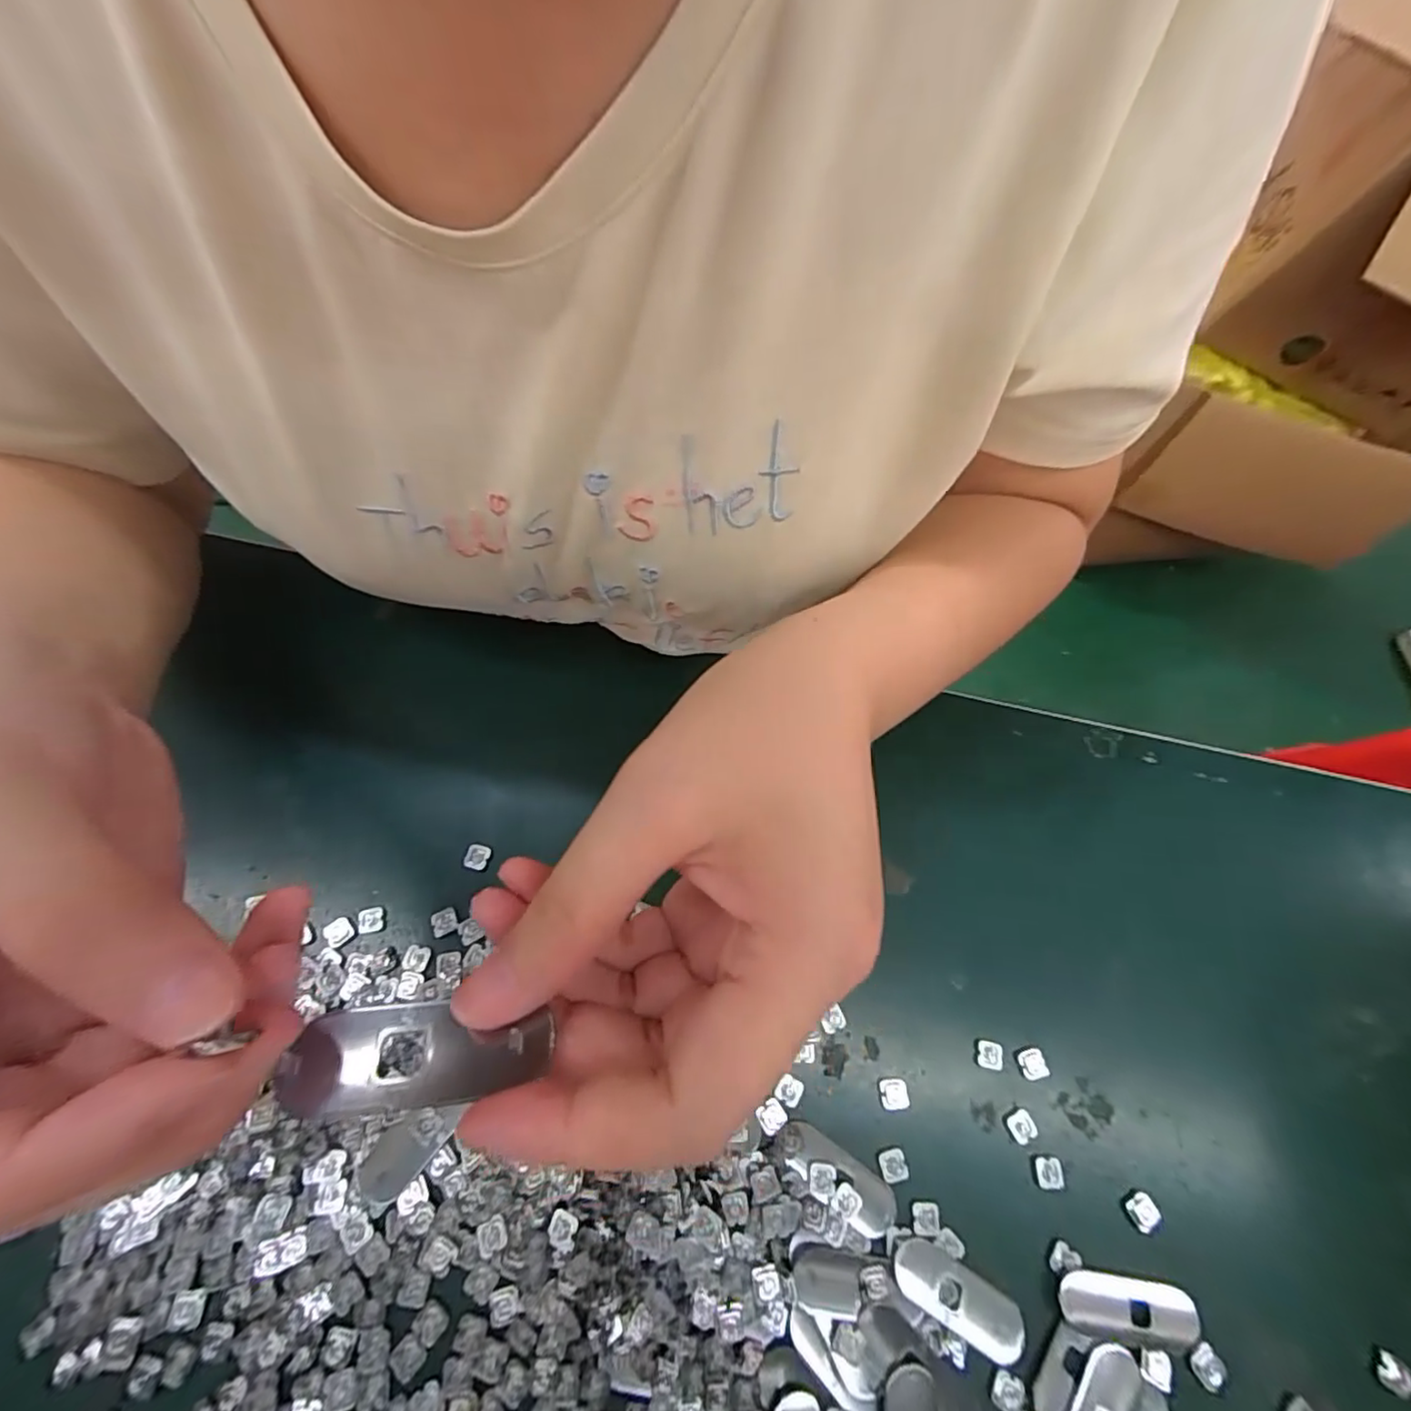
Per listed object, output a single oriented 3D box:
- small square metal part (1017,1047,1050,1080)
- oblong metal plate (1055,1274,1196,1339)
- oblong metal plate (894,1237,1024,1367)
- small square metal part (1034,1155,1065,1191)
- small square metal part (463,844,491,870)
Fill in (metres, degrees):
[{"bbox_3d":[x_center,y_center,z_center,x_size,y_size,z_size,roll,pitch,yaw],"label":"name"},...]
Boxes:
[{"bbox_3d":[0.136,0.149,0.250,0.010,0.004,0.011,-9,65,-7],"label":"small square metal part"},{"bbox_3d":[0.154,0.218,0.217,0.048,0.004,0.017,6,64,0],"label":"oblong metal plate"},{"bbox_3d":[0.091,0.214,0.216,0.049,0.004,0.018,30,66,11],"label":"oblong metal plate"},{"bbox_3d":[0.134,0.182,0.234,0.010,0.004,0.011,1,64,-2],"label":"small square metal part"},{"bbox_3d":[-0.104,0.069,0.273,0.010,0.004,0.011,12,64,3],"label":"small square metal part"}]

